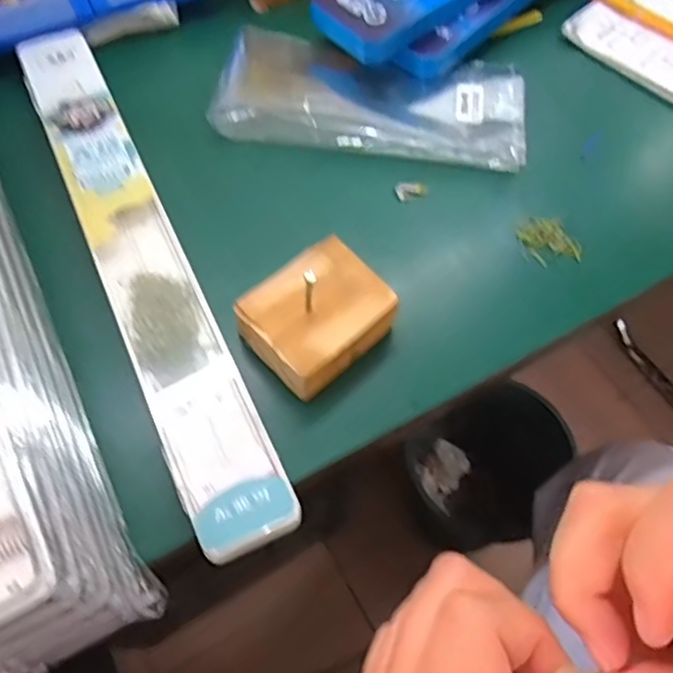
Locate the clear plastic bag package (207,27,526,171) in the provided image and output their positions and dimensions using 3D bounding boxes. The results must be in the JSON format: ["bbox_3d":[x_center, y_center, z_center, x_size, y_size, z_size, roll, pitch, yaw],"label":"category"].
[{"bbox_3d":[0.030,-0.207,0.530,0.252,0.025,0.130,10,60,4],"label":"clear plastic bag package"}]

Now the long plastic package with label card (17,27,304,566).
[{"bbox_3d":[-0.141,-0.062,0.438,0.058,0.024,0.449,-22,63,-14],"label":"long plastic package with label card"}]

